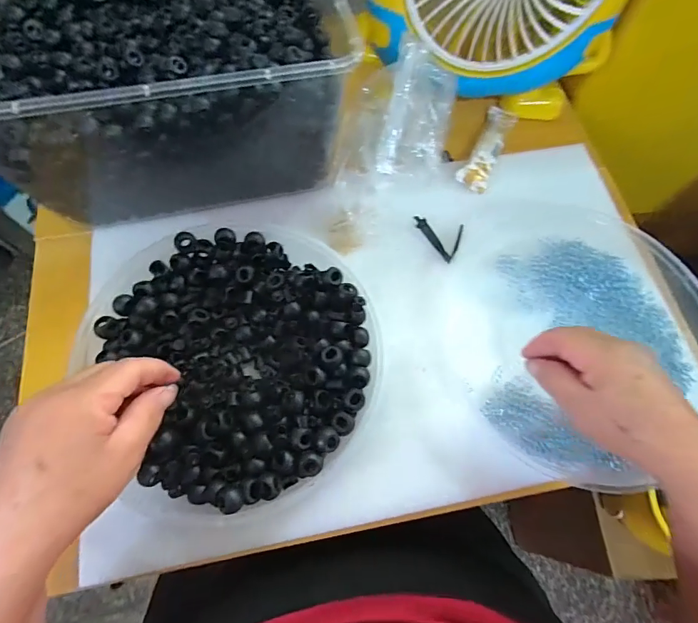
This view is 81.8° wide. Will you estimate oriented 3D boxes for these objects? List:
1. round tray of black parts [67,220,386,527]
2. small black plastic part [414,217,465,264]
[{"bbox_3d":[-0.088,0.045,0.333,0.226,0.071,0.225,1,69,-2],"label":"round tray of black parts"},{"bbox_3d":[0.087,-0.068,0.391,0.049,0.008,0.046,6,69,0],"label":"small black plastic part"}]

